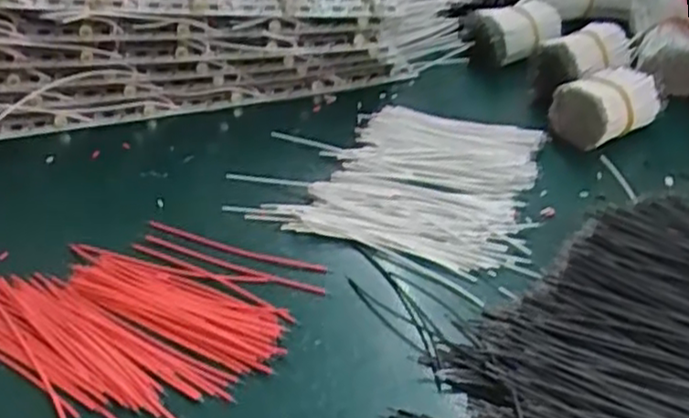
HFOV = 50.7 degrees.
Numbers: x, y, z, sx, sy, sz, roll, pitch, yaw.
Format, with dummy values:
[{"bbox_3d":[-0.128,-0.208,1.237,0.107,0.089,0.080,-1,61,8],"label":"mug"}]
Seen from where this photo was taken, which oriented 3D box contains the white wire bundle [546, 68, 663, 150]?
[{"bbox_3d":[0.129,-0.051,0.364,0.049,0.029,0.034,-23,39,-29],"label":"white wire bundle"}]

